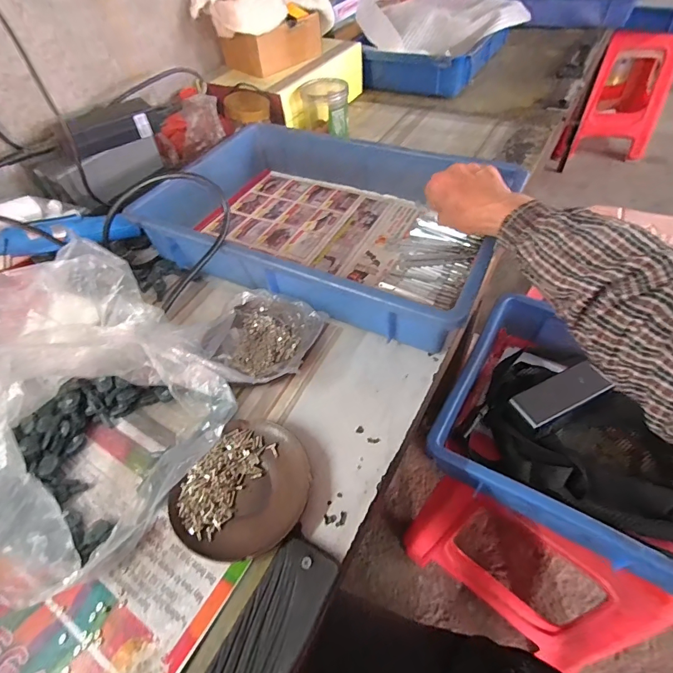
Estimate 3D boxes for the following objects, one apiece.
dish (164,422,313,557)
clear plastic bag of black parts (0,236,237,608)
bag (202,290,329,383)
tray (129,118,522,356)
[{"bbox_3d":[-0.074,0.127,0.335,0.099,0.016,0.111,25,57,24],"label":"dish"},{"bbox_3d":[-0.254,0.055,0.350,0.282,0.109,0.249,34,61,29],"label":"clear plastic bag of black parts"},{"bbox_3d":[-0.079,0.004,0.421,0.129,0.044,0.119,25,57,24],"label":"bag"},{"bbox_3d":[-0.021,-0.156,0.528,0.438,0.078,0.292,20,55,21],"label":"tray"}]

